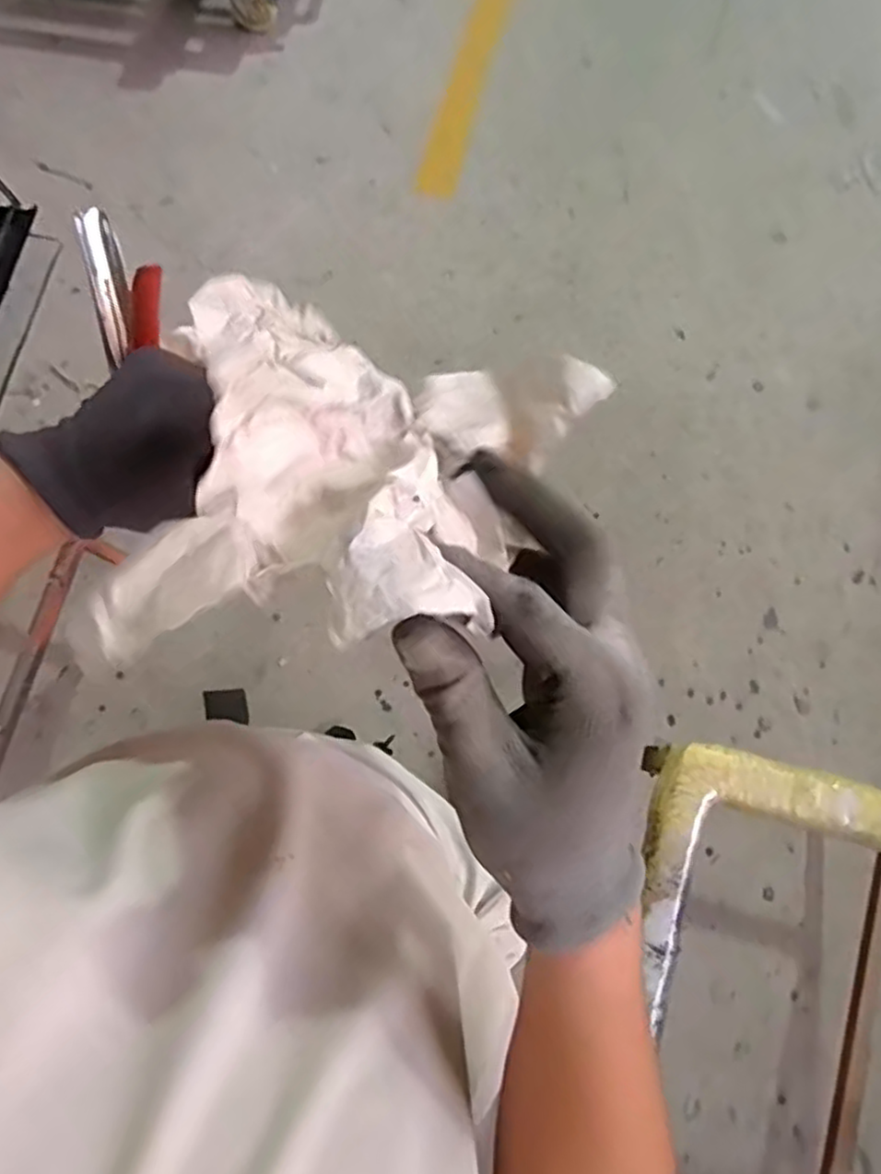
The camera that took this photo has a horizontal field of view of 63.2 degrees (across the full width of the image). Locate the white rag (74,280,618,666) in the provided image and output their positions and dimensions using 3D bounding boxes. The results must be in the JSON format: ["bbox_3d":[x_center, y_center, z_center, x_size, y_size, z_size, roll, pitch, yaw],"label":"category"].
[{"bbox_3d":[-0.040,-0.041,0.245,0.147,0.084,0.151,20,79,6],"label":"white rag"}]

